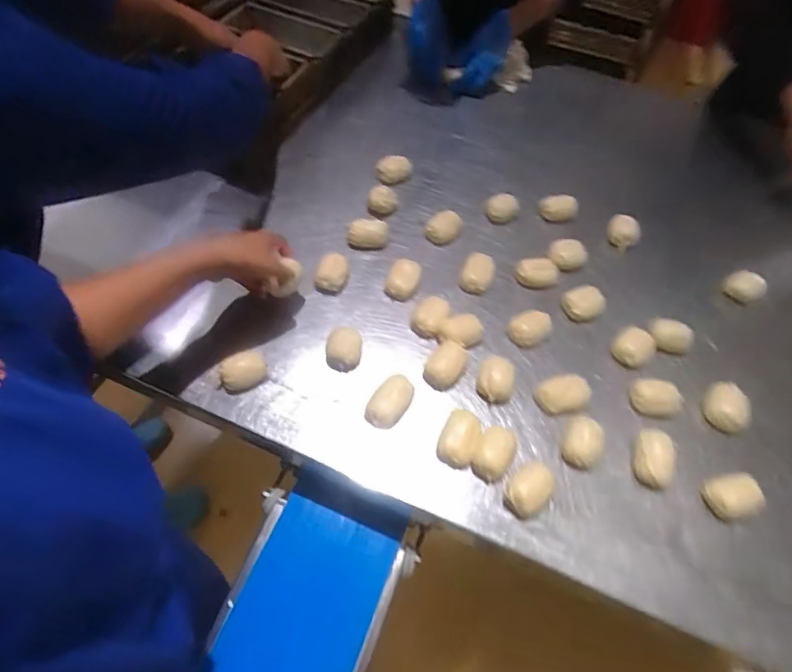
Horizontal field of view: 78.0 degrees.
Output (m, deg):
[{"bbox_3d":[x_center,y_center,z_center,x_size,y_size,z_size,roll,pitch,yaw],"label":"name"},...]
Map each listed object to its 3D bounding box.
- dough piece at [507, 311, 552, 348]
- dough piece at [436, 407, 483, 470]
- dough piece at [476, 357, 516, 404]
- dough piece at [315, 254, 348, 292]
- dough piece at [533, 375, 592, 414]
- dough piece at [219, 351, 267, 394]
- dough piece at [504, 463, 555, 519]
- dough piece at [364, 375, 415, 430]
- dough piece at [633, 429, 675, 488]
[{"bbox_3d":[0.180,-0.010,0.657,0.059,0.027,0.045,-26,62,-21],"label":"dough piece"},{"bbox_3d":[0.074,0.115,0.562,0.043,0.038,0.066,21,57,9],"label":"dough piece"},{"bbox_3d":[0.127,0.053,0.614,0.047,0.027,0.061,20,57,8],"label":"dough piece"},{"bbox_3d":[-0.089,-0.093,0.691,0.040,0.030,0.060,9,56,0],"label":"dough piece"},{"bbox_3d":[0.206,0.073,0.607,0.062,0.030,0.043,-11,61,-9],"label":"dough piece"},{"bbox_3d":[-0.185,0.044,0.591,0.054,0.032,0.039,-30,64,-23],"label":"dough piece"},{"bbox_3d":[0.148,0.167,0.537,0.042,0.030,0.062,37,60,18],"label":"dough piece"},{"bbox_3d":[-0.004,0.075,0.580,0.034,0.038,0.065,34,60,17],"label":"dough piece"},{"bbox_3d":[0.300,0.141,0.567,0.048,0.024,0.066,26,58,12],"label":"dough piece"}]

